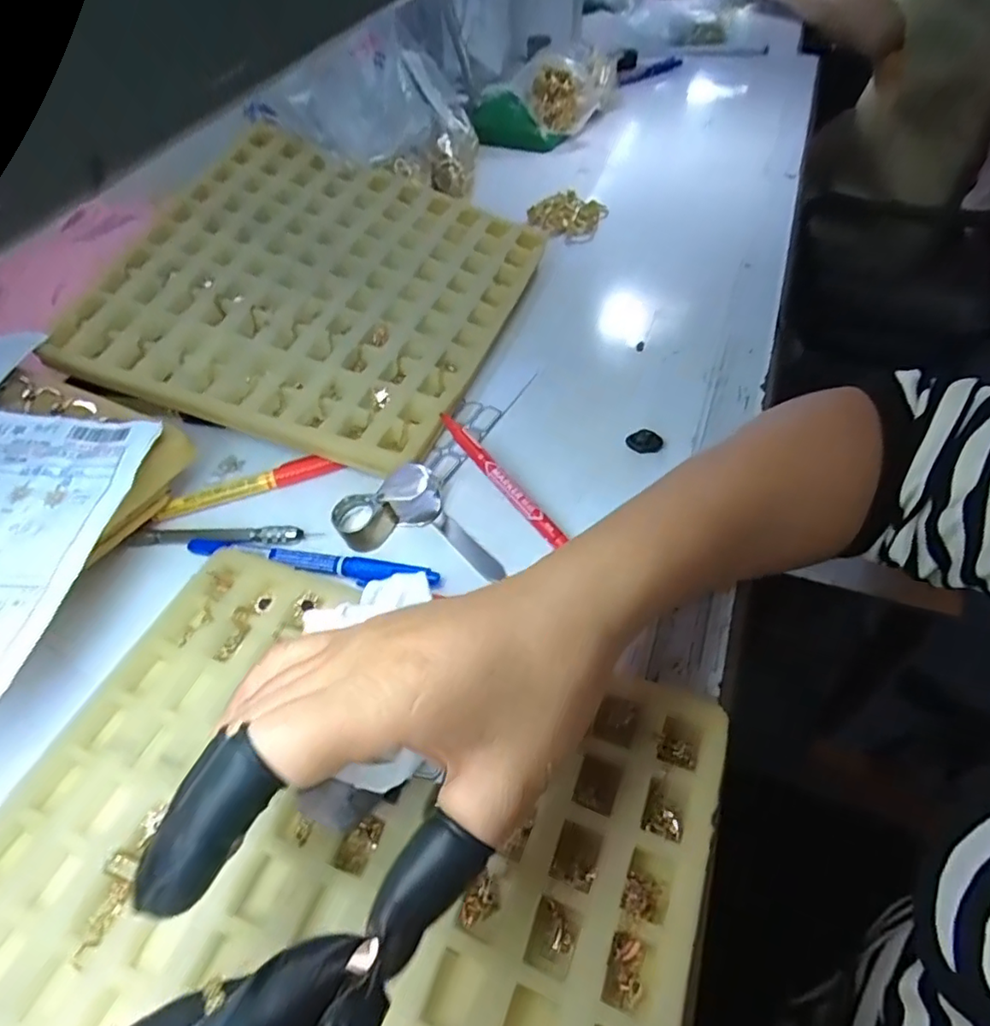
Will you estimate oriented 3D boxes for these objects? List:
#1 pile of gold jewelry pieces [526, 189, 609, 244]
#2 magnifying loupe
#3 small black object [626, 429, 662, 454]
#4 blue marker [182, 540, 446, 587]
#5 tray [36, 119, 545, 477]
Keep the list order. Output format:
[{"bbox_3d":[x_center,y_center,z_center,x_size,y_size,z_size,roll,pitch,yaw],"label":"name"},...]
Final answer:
[{"bbox_3d":[0.067,-0.267,0.536,0.052,0.020,0.069,-37,56,-23],"label":"pile of gold jewelry pieces"},{"bbox_3d":[-0.054,-0.005,0.315,0.060,0.026,0.024,-32,54,-19],"label":"magnifying loupe"},{"bbox_3d":[0.086,-0.041,0.343,0.020,0.009,0.012,0,50,6],"label":"small black object"},{"bbox_3d":[-0.098,0.026,0.309,0.140,0.007,0.013,7,45,11],"label":"blue marker"},{"bbox_3d":[-0.123,-0.162,0.416,0.252,0.018,0.261,19,60,4],"label":"tray"}]

